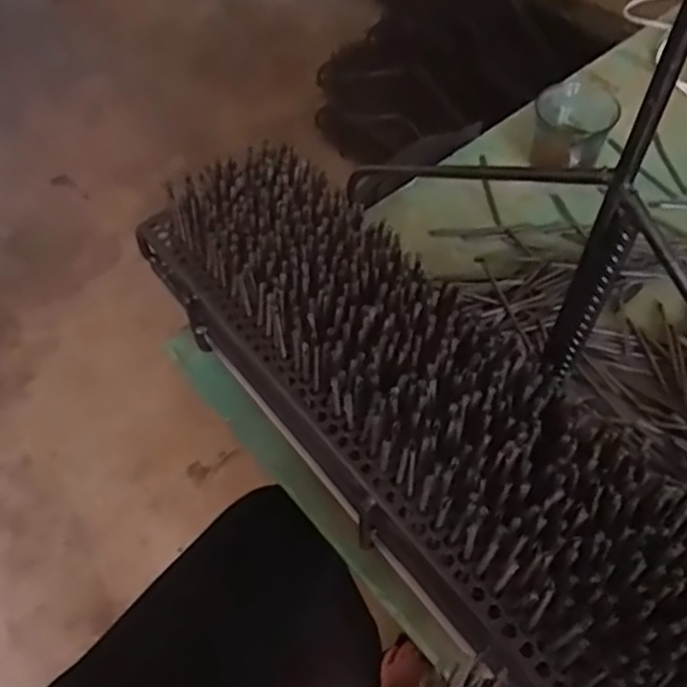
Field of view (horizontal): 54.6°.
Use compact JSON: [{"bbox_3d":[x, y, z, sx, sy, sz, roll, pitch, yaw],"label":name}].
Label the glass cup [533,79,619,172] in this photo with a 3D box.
[{"bbox_3d":[0.226,-0.212,0.656,0.073,0.071,0.060,16,58,14],"label":"glass cup"}]

